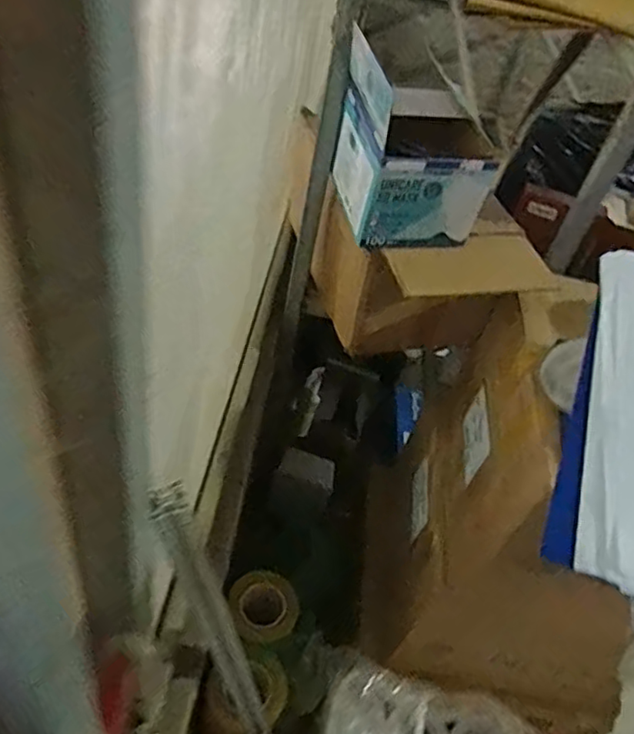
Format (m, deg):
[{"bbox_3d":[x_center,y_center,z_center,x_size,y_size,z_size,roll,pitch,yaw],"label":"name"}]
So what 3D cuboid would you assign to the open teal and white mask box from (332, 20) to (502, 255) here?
[{"bbox_3d":[0.129,-0.298,0.833,0.167,0.196,0.172,-7,50,-12],"label":"open teal and white mask box"}]

